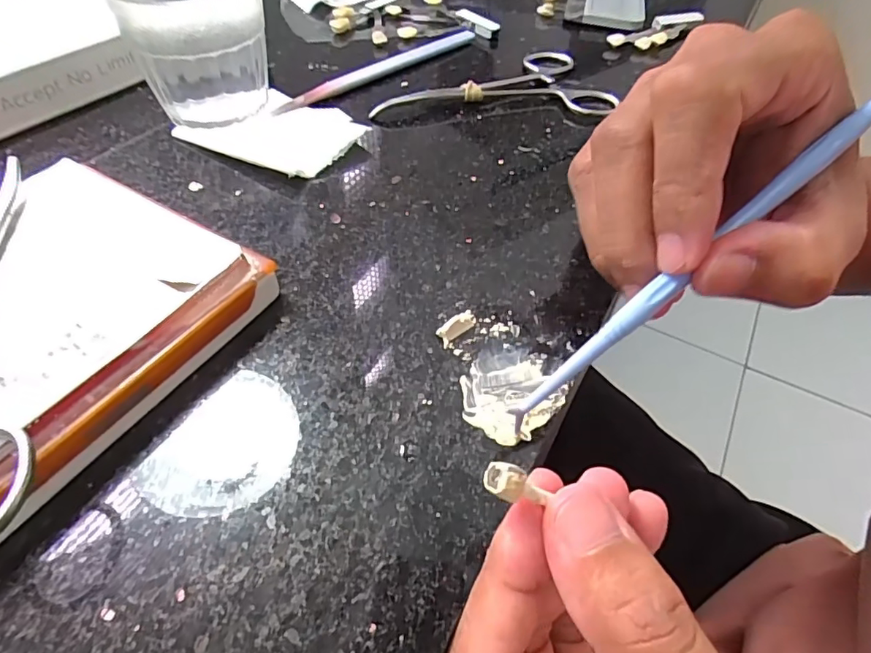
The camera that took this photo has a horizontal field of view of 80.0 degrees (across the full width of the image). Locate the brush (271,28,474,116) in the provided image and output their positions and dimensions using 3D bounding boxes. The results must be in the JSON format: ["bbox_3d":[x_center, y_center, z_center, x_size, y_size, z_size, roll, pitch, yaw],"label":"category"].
[{"bbox_3d":[-0.027,-0.137,0.273,0.136,0.007,0.012,-35,60,-27],"label":"brush"}]

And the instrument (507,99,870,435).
[{"bbox_3d":[0.082,-0.028,0.140,0.163,0.004,0.007,-40,61,-4],"label":"instrument"}]

